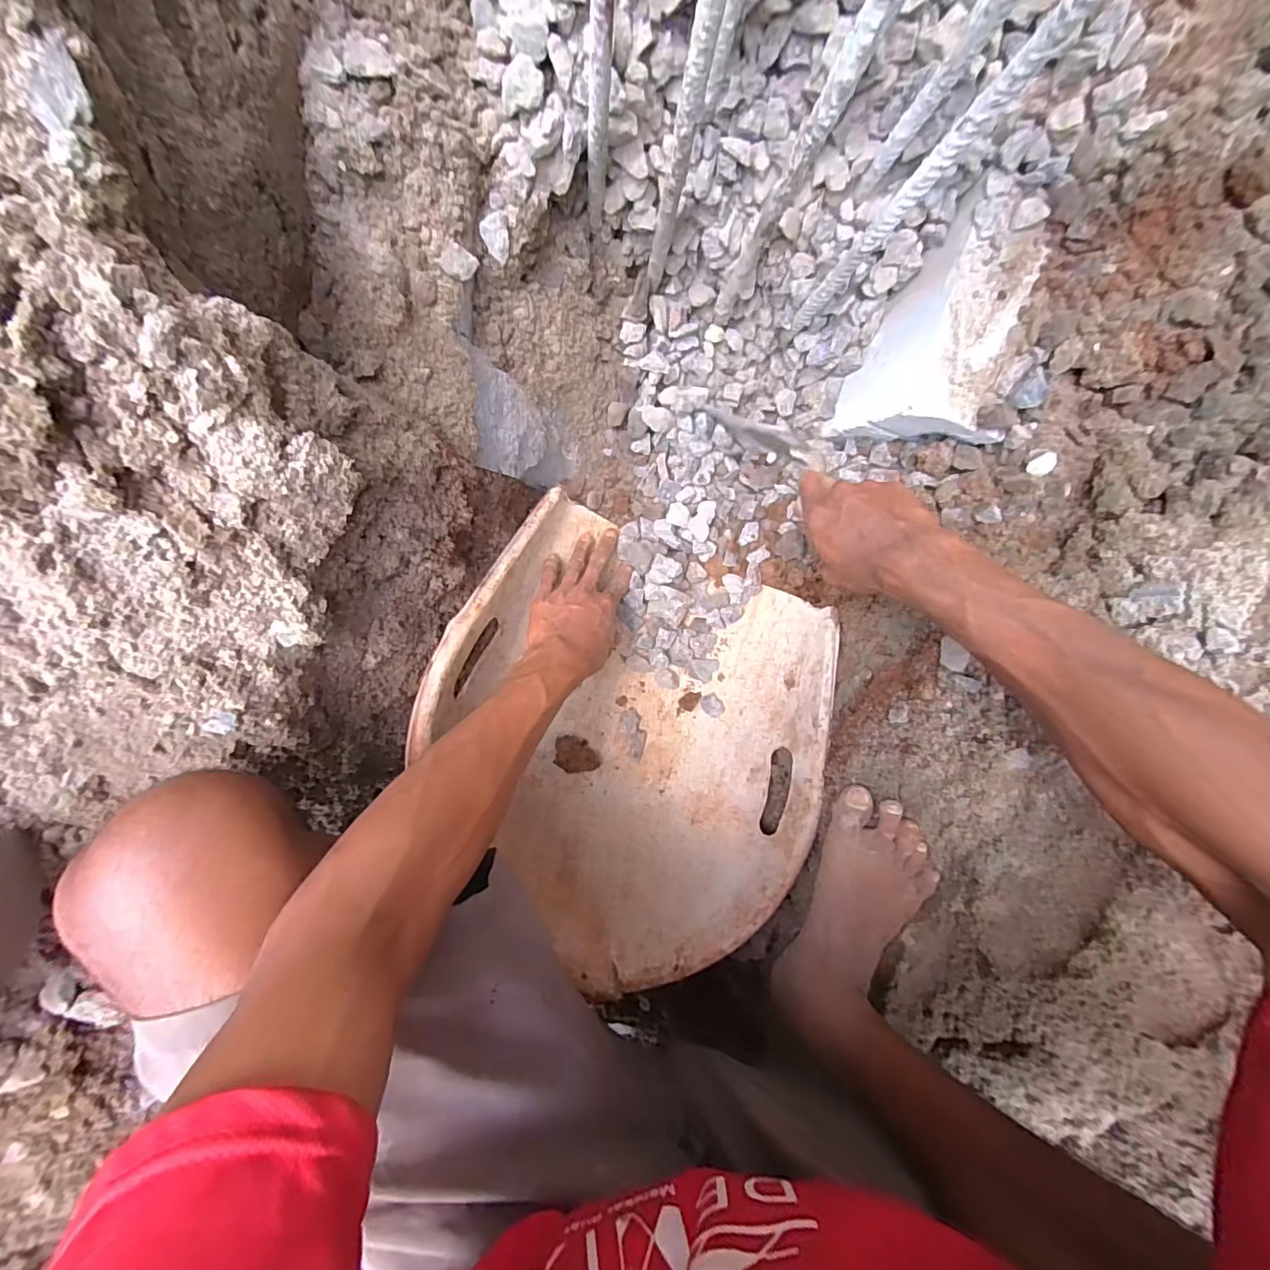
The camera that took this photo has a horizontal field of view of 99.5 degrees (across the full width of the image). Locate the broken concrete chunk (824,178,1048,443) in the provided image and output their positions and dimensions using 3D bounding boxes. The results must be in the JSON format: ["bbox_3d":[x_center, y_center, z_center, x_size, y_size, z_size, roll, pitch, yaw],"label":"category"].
[{"bbox_3d":[0.292,-0.275,0.518,0.109,0.128,0.173,18,96,-6],"label":"broken concrete chunk"}]

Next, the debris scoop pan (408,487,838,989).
[{"bbox_3d":[-0.013,0.101,0.531,0.357,0.163,0.380,22,96,-6],"label":"debris scoop pan"}]

